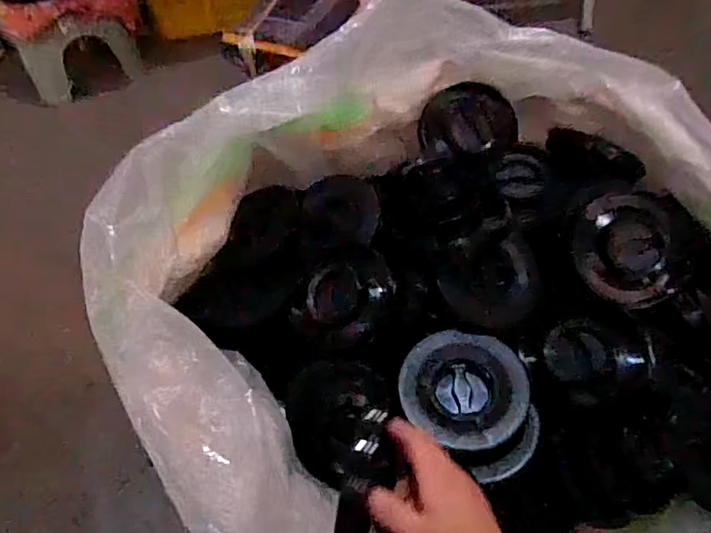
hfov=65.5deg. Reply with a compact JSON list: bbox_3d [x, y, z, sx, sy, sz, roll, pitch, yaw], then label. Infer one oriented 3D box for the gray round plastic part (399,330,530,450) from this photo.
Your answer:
[{"bbox_3d":[0.111,0.123,0.568,0.126,0.022,0.116,-1,51,1],"label":"gray round plastic part"}]

